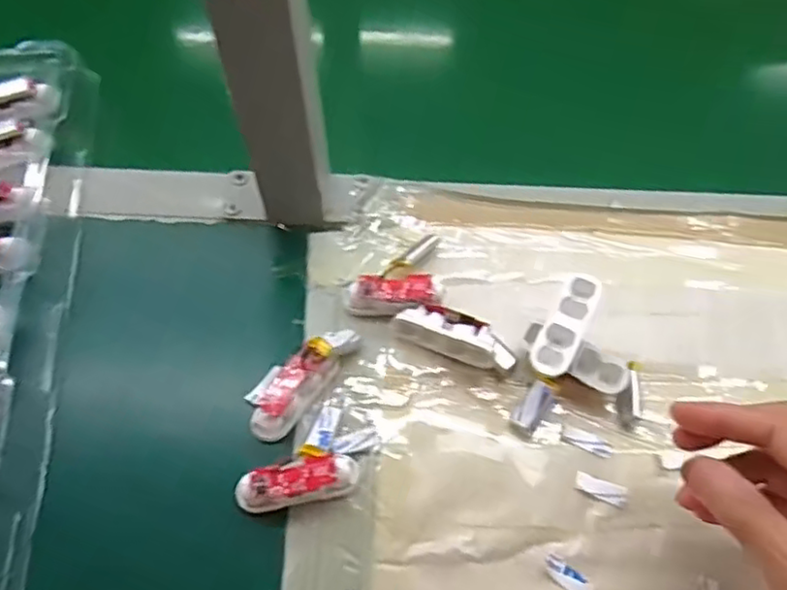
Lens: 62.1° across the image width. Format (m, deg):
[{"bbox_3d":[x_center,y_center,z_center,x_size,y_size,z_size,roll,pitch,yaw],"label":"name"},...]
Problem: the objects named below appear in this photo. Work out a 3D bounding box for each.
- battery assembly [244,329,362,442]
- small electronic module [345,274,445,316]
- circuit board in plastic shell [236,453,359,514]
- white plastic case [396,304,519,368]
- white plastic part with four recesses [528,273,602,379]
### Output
[{"bbox_3d":[-0.053,0.045,0.369,0.028,0.020,0.077,36,66,18],"label":"battery assembly"},{"bbox_3d":[0.001,0.001,0.395,0.058,0.019,0.022,3,60,1],"label":"small electronic module"},{"bbox_3d":[-0.050,0.098,0.341,0.061,0.019,0.019,-9,61,-6],"label":"circuit board in plastic shell"},{"bbox_3d":[0.037,0.023,0.382,0.069,0.023,0.022,23,62,12],"label":"white plastic case"},{"bbox_3d":[0.094,0.016,0.354,0.021,0.009,0.064,27,63,14],"label":"white plastic part with four recesses"}]

